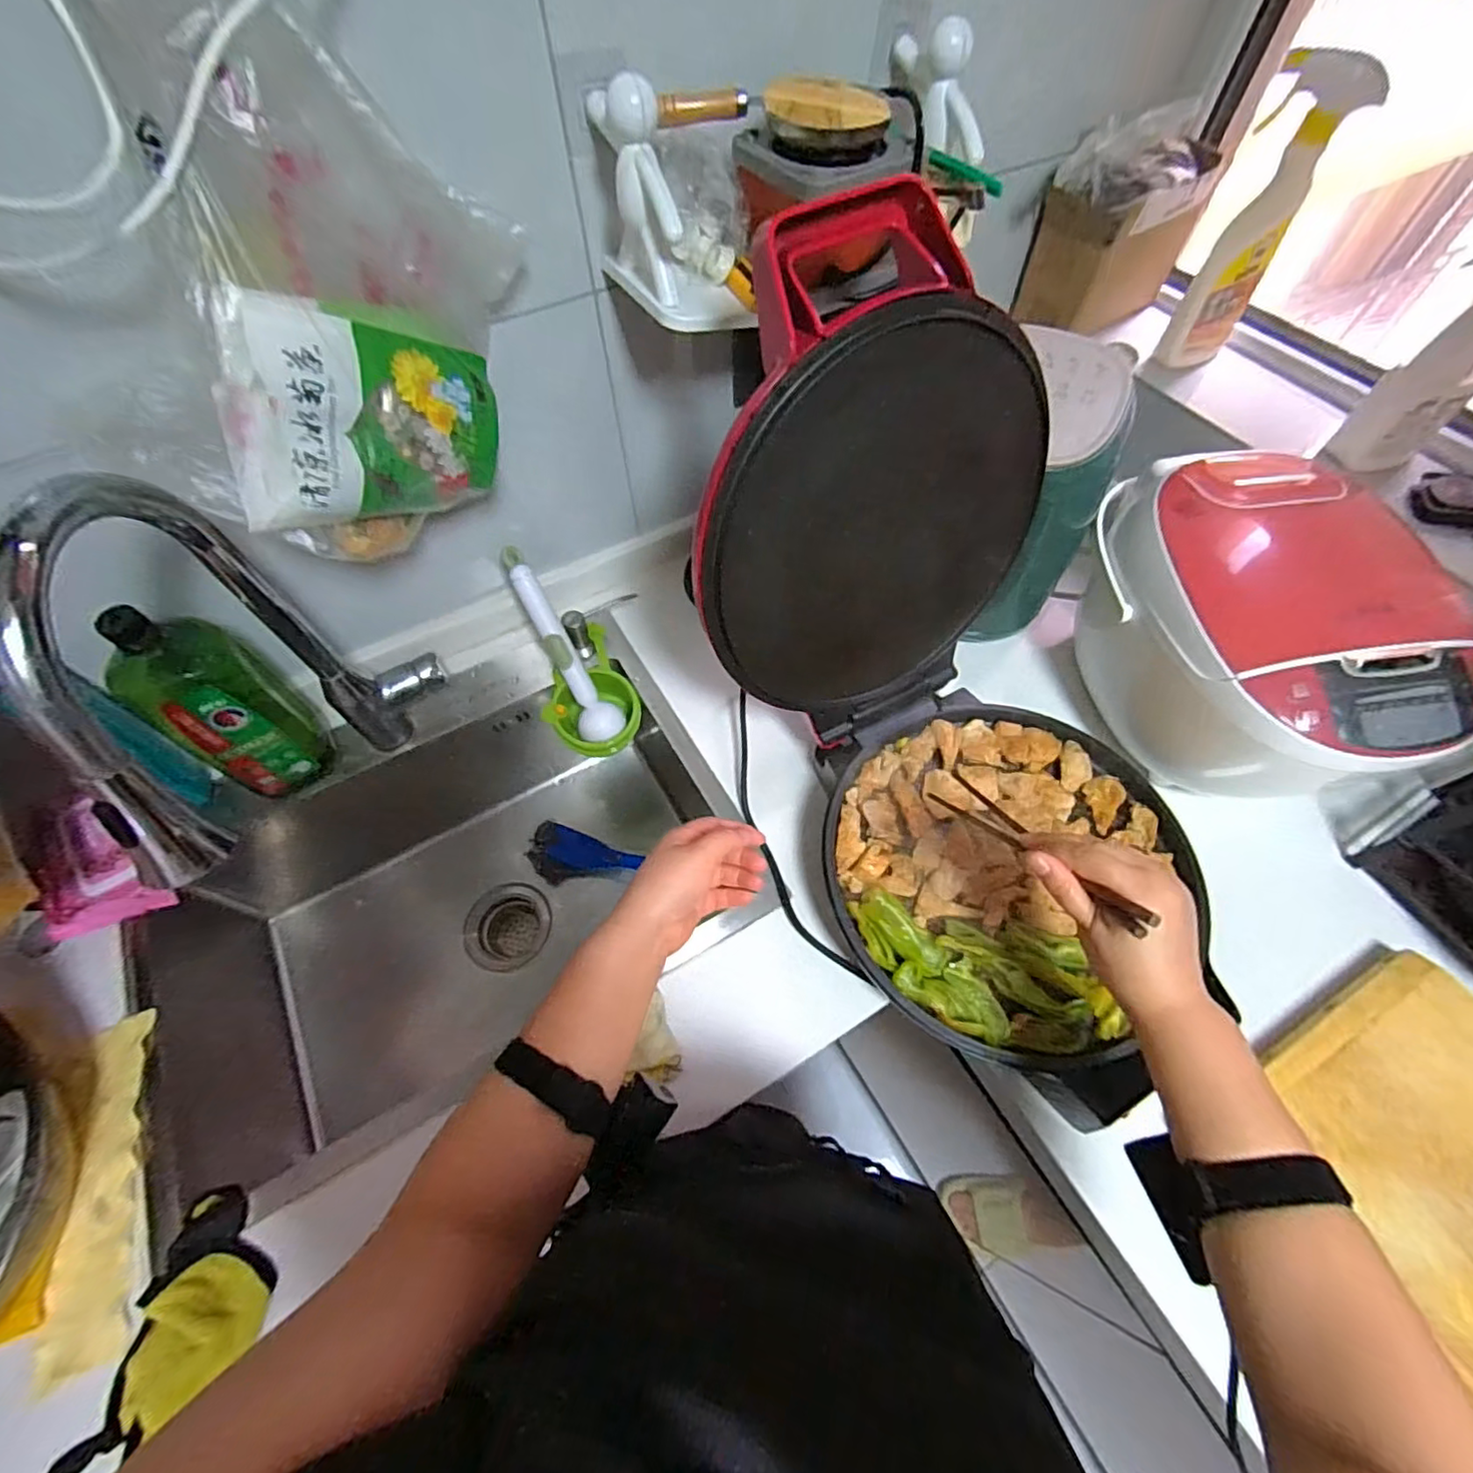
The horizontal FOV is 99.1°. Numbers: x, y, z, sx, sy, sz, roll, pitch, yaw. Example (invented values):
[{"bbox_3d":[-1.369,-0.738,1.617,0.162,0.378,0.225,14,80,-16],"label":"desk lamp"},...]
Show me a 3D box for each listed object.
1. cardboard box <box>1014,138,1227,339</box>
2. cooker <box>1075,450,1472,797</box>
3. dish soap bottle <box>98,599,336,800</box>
[{"bbox_3d":[0.474,-0.620,0.793,0.202,0.144,0.123,-32,65,-17],"label":"cardboard box"},{"bbox_3d":[0.514,-0.108,0.647,0.259,0.207,0.359,-12,61,-7],"label":"cooker"},{"bbox_3d":[-0.492,-0.025,0.618,0.070,0.241,0.105,31,65,17],"label":"dish soap bottle"}]

